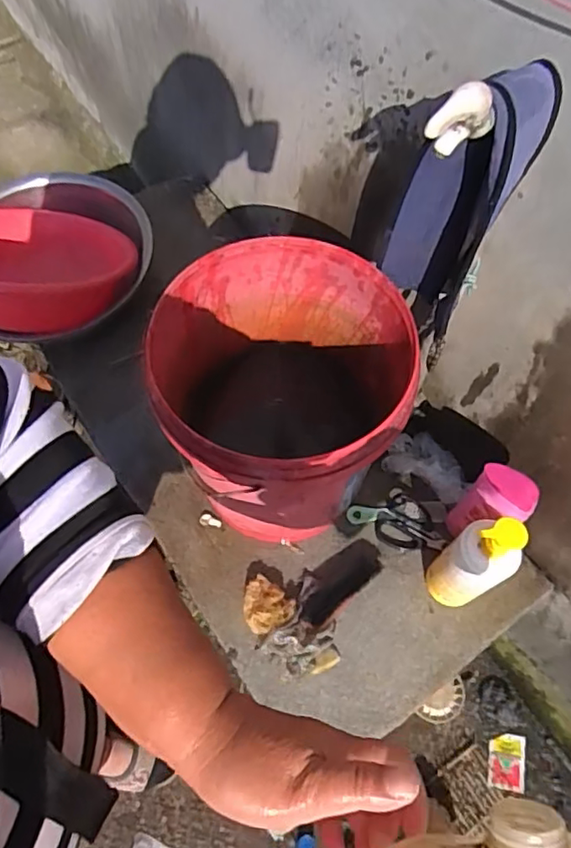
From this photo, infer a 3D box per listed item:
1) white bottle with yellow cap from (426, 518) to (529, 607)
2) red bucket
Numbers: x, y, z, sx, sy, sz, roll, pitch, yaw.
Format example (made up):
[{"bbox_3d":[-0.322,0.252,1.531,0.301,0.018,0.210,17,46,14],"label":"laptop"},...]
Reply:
[{"bbox_3d":[0.250,0.193,0.798,0.067,0.278,0.080,-22,66,-12],"label":"white bottle with yellow cap"},{"bbox_3d":[-0.003,-0.016,0.826,0.313,0.366,0.313,0,64,-1],"label":"red bucket"}]

